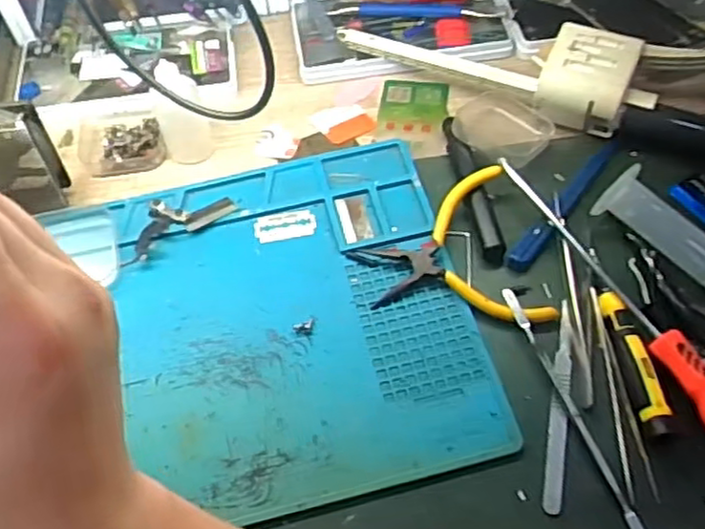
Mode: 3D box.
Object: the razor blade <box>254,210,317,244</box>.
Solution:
[{"bbox_3d":[-0.047,-0.027,0.494,0.043,0.004,0.023,-10,56,-4],"label":"razor blade"}]

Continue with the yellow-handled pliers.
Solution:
[{"bbox_3d":[0.060,-0.003,0.463,0.114,0.022,0.113,-11,56,-5],"label":"yellow-handled pliers"}]

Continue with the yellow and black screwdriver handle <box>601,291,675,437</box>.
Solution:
[{"bbox_3d":[0.163,0.053,0.403,0.013,0.021,0.093,-5,56,-3],"label":"yellow and black screwdriver handle"}]

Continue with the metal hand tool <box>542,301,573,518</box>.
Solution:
[{"bbox_3d":[0.121,0.079,0.409,0.011,0.009,0.132,10,56,9],"label":"metal hand tool"}]

